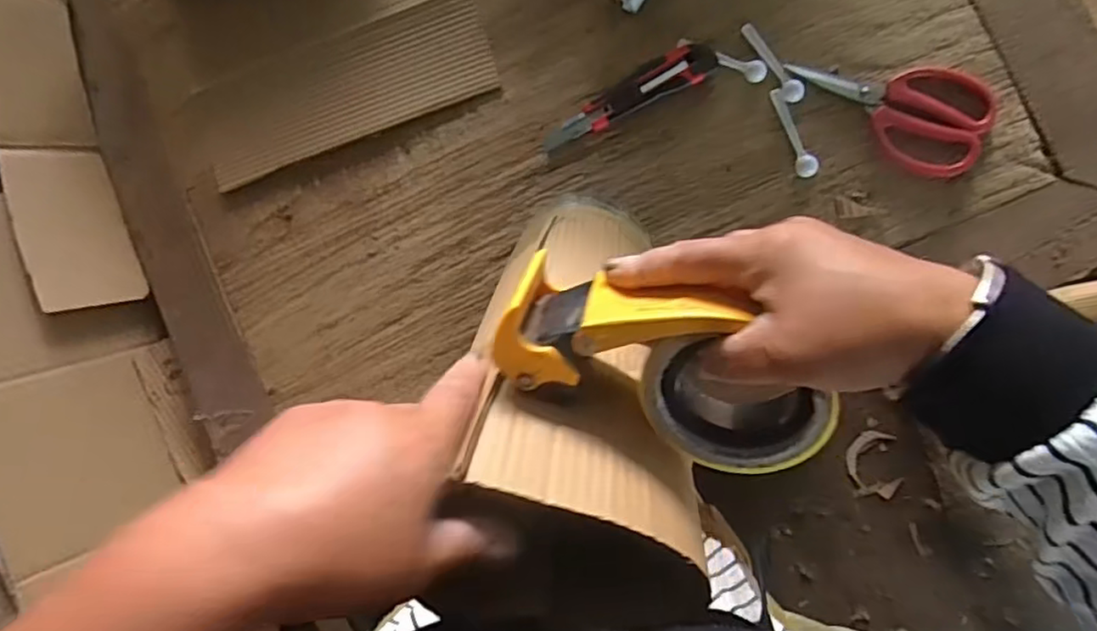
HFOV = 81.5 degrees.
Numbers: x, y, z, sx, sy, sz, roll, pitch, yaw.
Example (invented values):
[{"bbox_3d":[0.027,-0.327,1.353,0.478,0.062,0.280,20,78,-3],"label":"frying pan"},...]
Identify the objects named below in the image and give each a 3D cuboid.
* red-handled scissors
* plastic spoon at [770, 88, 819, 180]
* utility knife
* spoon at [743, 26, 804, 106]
[{"bbox_3d":[0.324,-0.203,0.607,0.181,0.025,0.088,28,97,6],"label":"red-handled scissors"},{"bbox_3d":[0.240,-0.180,0.626,0.019,0.008,0.091,-24,89,9],"label":"plastic spoon"},{"bbox_3d":[0.079,-0.222,0.644,0.182,0.012,0.038,-24,89,9],"label":"utility knife"},{"bbox_3d":[0.222,-0.251,0.632,0.020,0.006,0.091,-34,87,9],"label":"spoon"}]

